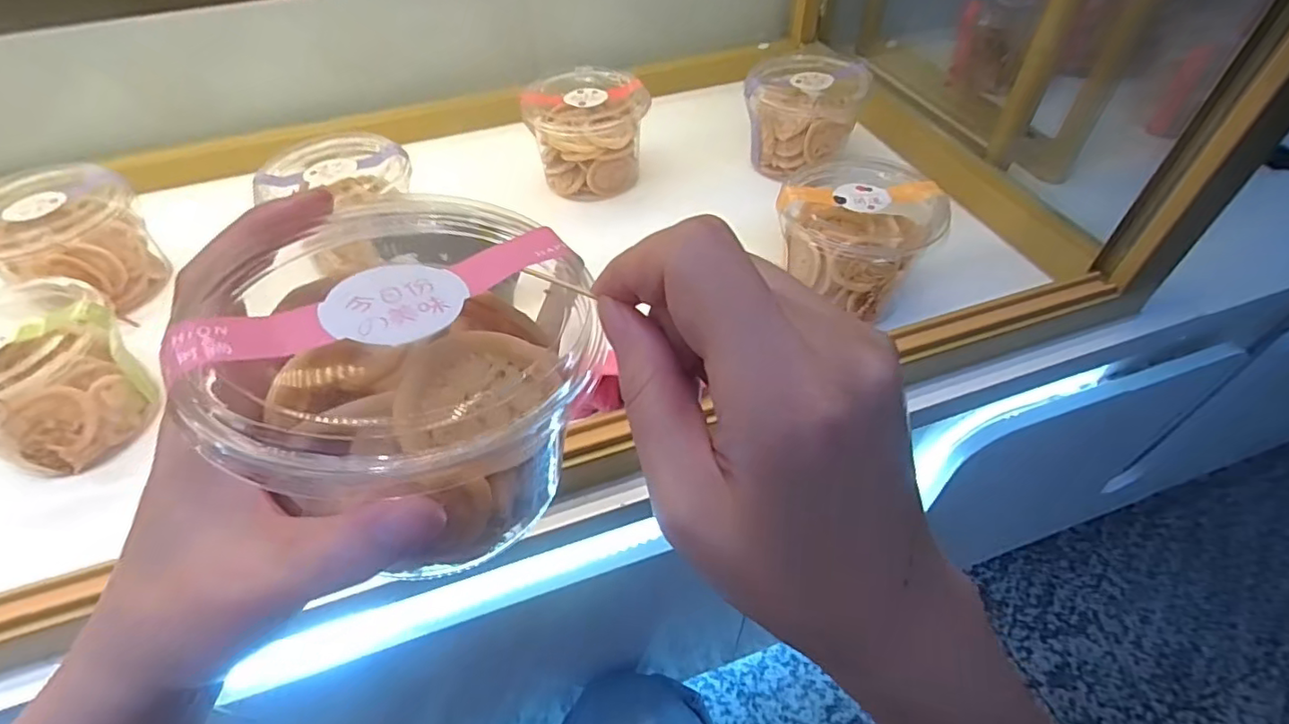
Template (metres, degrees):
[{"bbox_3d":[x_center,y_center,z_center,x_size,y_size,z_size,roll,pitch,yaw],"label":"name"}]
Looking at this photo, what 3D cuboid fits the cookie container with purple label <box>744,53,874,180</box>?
[{"bbox_3d":[0.155,-0.241,0.577,0.112,0.080,0.097,8,50,10],"label":"cookie container with purple label"}]

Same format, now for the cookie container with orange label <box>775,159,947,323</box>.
[{"bbox_3d":[0.156,-0.087,0.441,0.105,0.086,0.089,27,56,24],"label":"cookie container with orange label"}]

